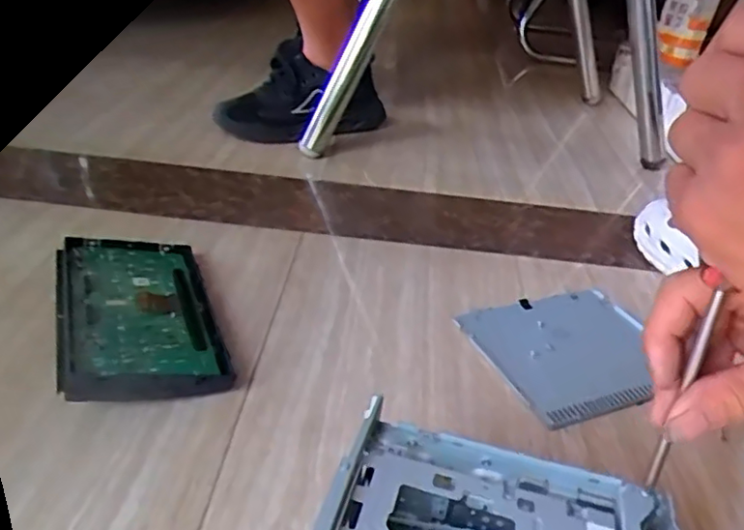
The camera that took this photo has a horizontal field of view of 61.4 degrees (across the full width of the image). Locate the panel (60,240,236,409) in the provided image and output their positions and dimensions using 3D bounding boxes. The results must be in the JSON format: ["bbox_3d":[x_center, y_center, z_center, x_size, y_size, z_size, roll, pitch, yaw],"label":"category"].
[{"bbox_3d":[-0.195,0.039,0.529,0.126,0.023,0.195,5,32,-31],"label":"panel"}]

